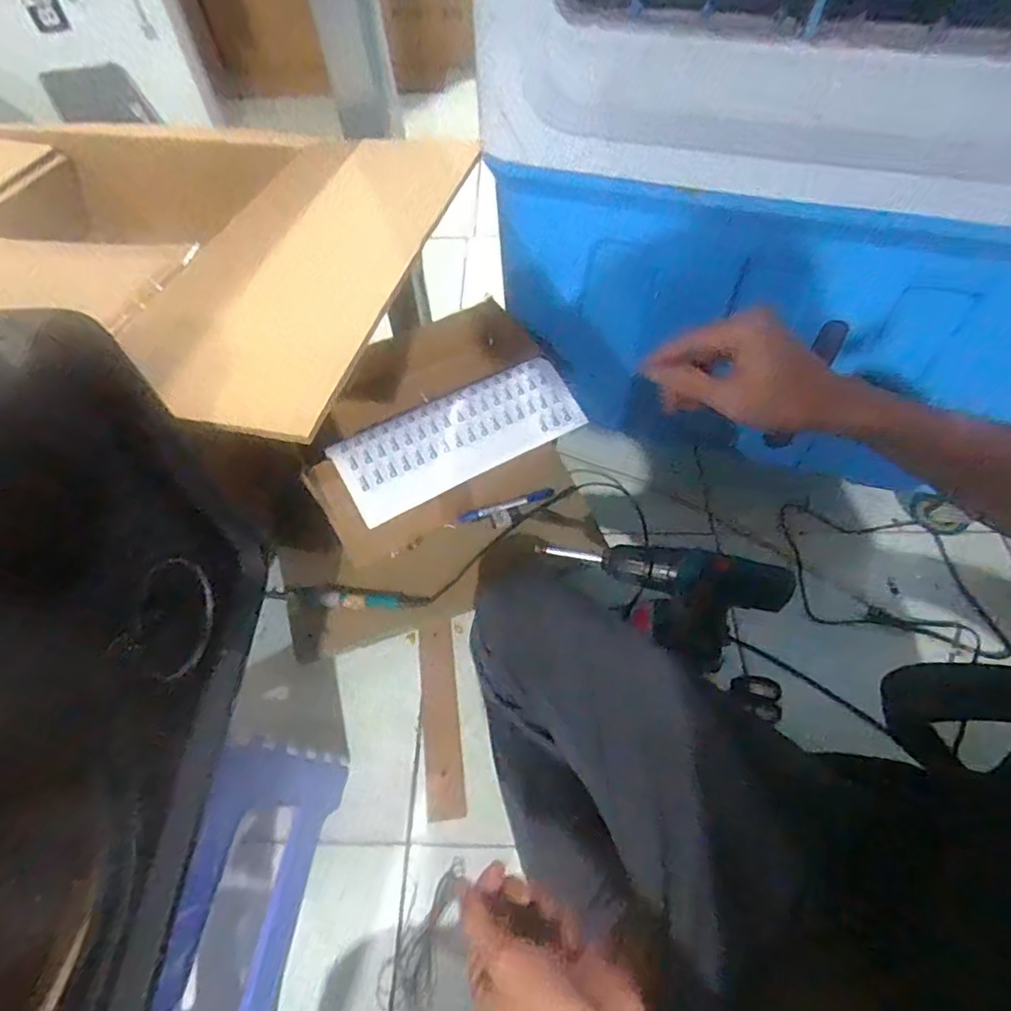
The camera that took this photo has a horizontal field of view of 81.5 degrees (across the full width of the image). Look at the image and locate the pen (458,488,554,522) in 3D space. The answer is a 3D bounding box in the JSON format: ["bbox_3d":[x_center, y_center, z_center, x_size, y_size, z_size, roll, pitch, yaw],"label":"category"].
[{"bbox_3d":[0.001,-0.001,0.783,0.130,0.008,0.017,-15,56,-8],"label":"pen"}]

